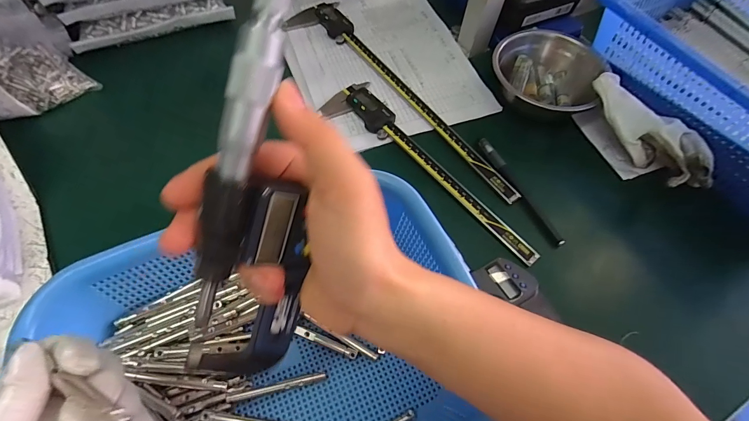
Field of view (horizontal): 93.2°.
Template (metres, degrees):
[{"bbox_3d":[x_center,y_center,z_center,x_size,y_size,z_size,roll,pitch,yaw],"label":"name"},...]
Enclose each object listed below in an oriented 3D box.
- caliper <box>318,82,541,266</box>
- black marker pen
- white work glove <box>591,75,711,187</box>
[{"bbox_3d":[0.046,-0.043,0.371,0.063,0.011,0.278,-33,69,-19],"label":"caliper"},{"bbox_3d":[0.148,-0.023,0.366,0.012,0.007,0.137,-22,66,-15],"label":"black marker pen"},{"bbox_3d":[0.294,-0.082,0.379,0.047,0.055,0.149,-33,69,-19],"label":"white work glove"}]

